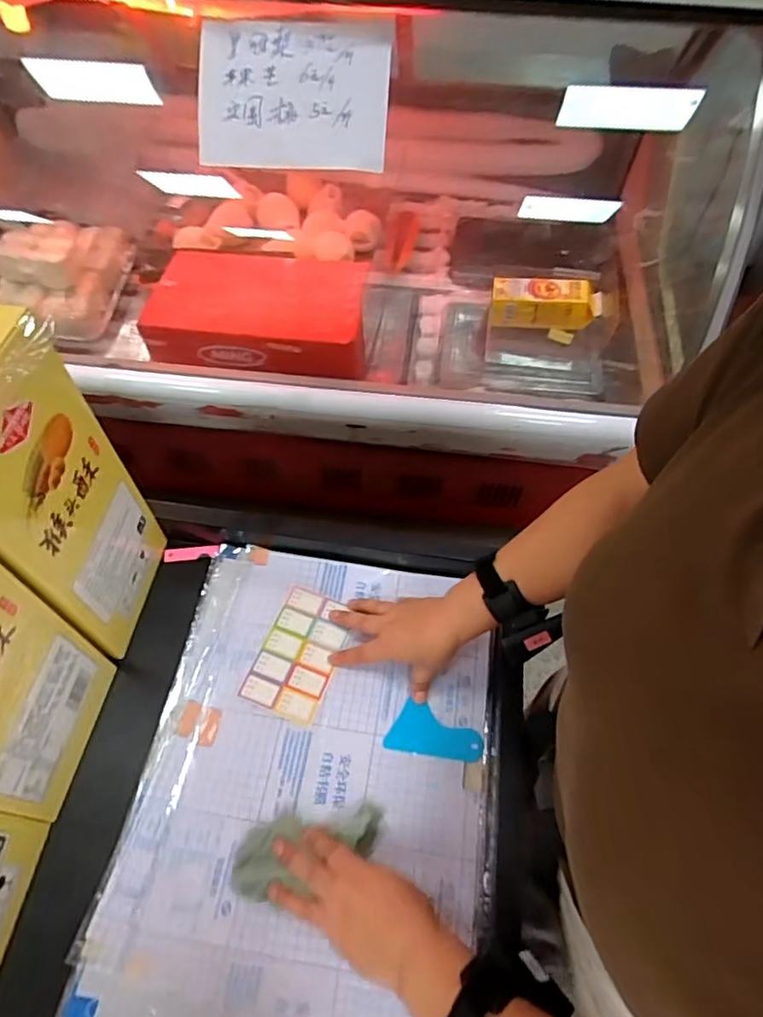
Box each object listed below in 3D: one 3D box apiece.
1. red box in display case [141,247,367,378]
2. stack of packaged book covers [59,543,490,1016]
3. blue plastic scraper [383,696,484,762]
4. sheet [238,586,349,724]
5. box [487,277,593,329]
[{"bbox_3d":[-0.247,-0.411,1.208,0.449,0.088,0.308,9,57,6],"label":"red box in display case"},{"bbox_3d":[-0.067,0.263,0.596,0.344,0.048,0.464,6,53,7],"label":"stack of packaged book covers"},{"bbox_3d":[0.057,0.238,0.611,0.099,0.009,0.050,10,54,9],"label":"blue plastic scraper"},{"bbox_3d":[-0.093,0.163,0.661,0.084,0.004,0.139,18,59,9],"label":"sheet"},{"bbox_3d":[0.316,-0.413,1.152,0.192,0.074,0.069,5,57,3],"label":"box"}]

